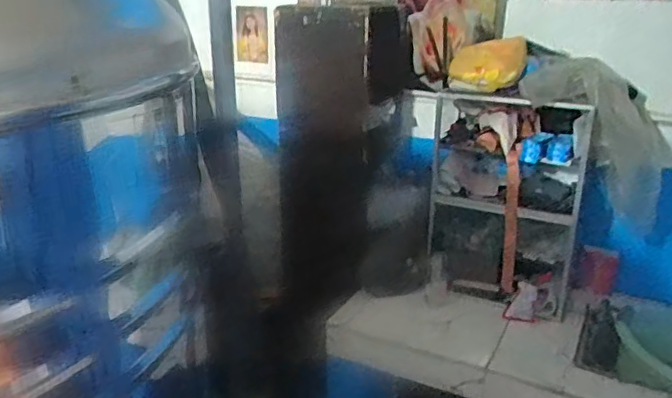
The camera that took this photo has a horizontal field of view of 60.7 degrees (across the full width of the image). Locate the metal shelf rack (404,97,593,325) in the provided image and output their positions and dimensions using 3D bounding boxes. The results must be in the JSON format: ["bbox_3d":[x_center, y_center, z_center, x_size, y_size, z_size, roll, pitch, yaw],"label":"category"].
[{"bbox_3d":[0.485,-0.001,1.732,0.452,0.620,0.269,12,22,27],"label":"metal shelf rack"}]

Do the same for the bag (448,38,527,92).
[{"bbox_3d":[0.452,-0.408,1.707,0.209,0.123,0.250,9,21,20],"label":"bag"}]

